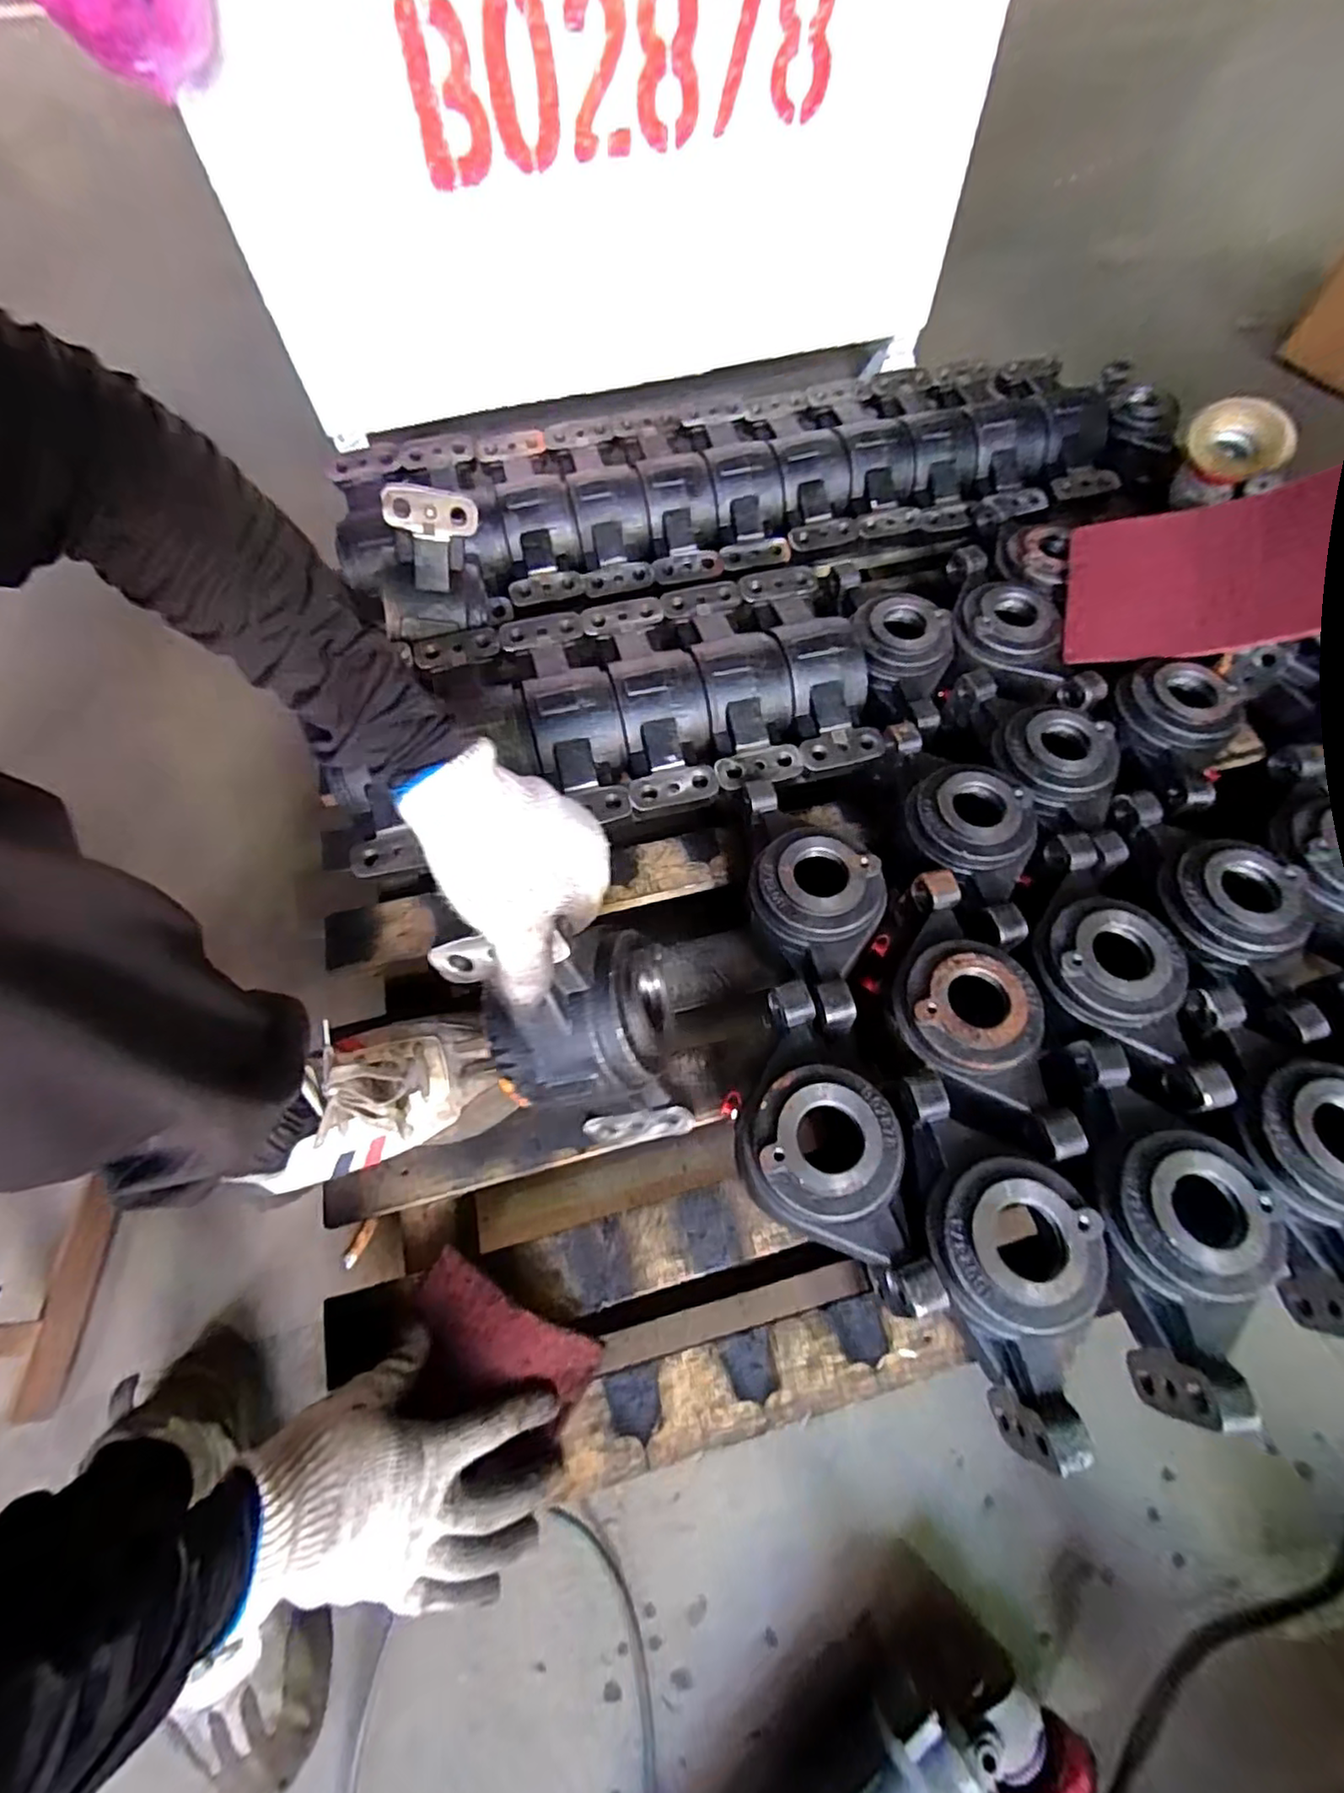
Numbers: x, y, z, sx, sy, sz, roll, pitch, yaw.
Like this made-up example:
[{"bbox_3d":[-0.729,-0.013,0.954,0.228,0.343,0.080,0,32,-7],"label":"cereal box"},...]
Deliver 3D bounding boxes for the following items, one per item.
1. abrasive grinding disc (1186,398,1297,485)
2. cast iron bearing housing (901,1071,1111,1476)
[{"bbox_3d":[0.562,-0.451,0.650,0.071,0.028,0.092,-43,63,21],"label":"abrasive grinding disc"},{"bbox_3d":[0.217,0.235,0.434,0.107,0.070,0.218,-1,63,0],"label":"cast iron bearing housing"}]

